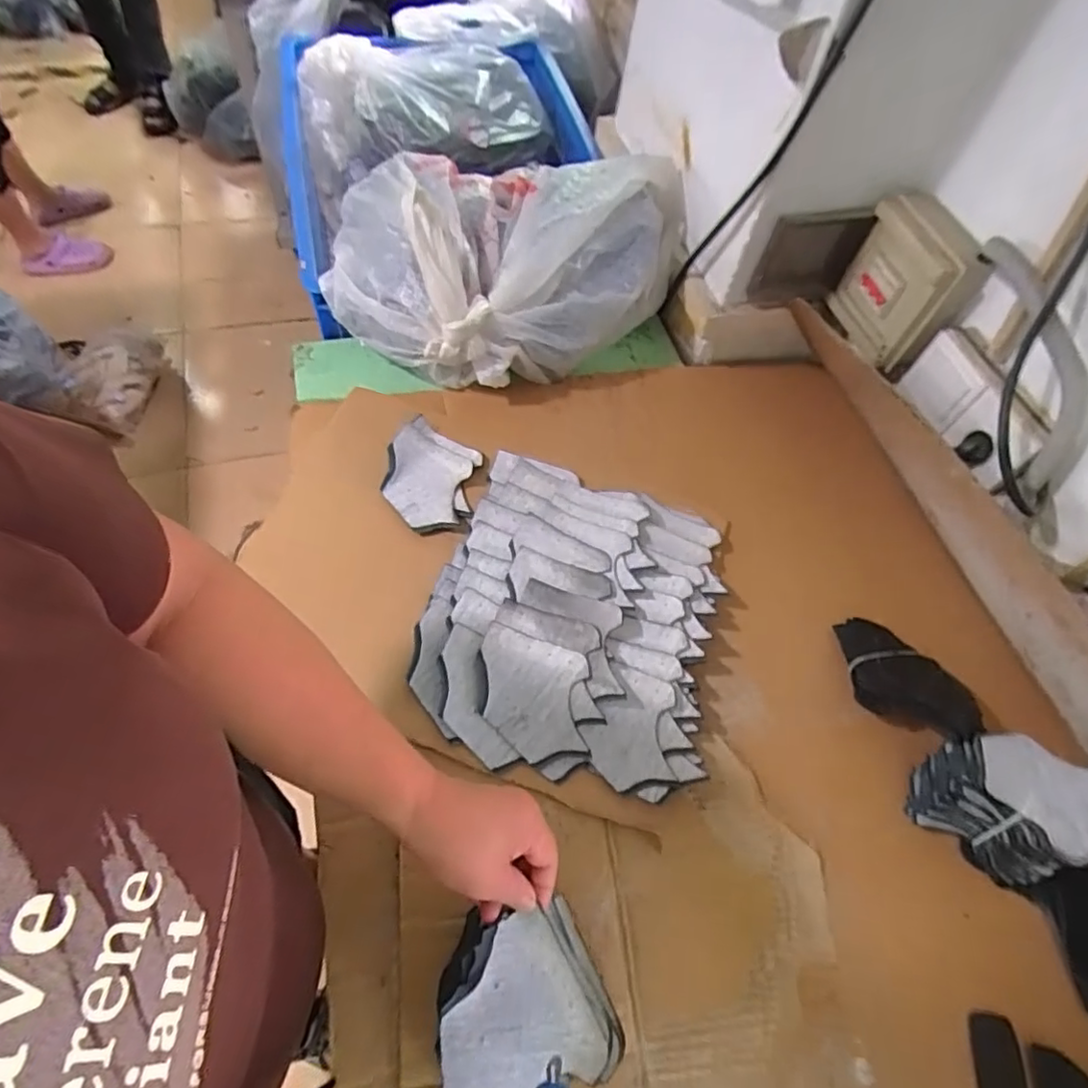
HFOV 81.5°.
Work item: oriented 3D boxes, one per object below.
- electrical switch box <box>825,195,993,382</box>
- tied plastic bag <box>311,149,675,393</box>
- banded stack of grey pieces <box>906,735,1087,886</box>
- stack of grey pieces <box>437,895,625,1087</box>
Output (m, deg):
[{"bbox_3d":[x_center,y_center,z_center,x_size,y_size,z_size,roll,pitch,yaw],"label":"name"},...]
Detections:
[{"bbox_3d":[0.432,-0.309,0.769,0.058,0.161,0.141,-18,62,-16],"label":"electrical switch box"},{"bbox_3d":[-0.064,-0.384,0.815,0.445,0.186,0.334,18,60,3],"label":"tied plastic bag"},{"bbox_3d":[0.428,0.236,0.572,0.145,0.079,0.110,31,63,13],"label":"banded stack of grey pieces"},{"bbox_3d":[-0.015,0.300,0.411,0.112,0.032,0.103,-15,63,-10],"label":"stack of grey pieces"}]

